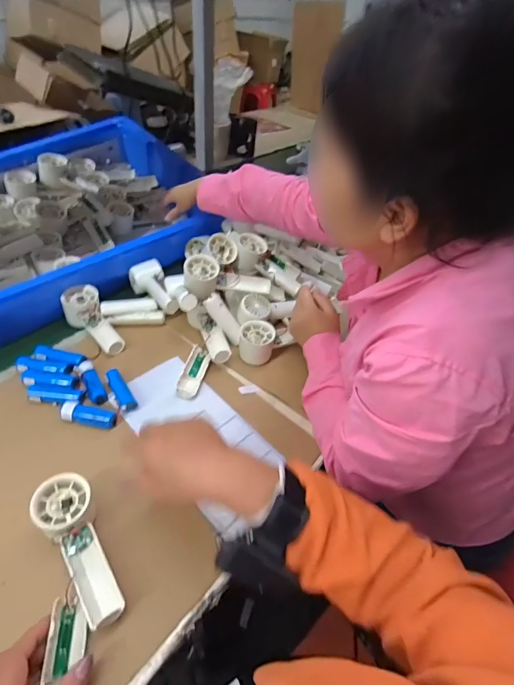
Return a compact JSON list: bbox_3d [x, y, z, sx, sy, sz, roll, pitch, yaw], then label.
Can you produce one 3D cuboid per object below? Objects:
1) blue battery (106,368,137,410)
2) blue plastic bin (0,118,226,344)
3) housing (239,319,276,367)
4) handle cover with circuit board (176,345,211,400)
[{"bbox_3d":[-0.199,0.069,0.563,0.023,0.014,0.072,-22,51,-27],"label":"blue battery"},{"bbox_3d":[-0.399,-0.250,0.773,0.398,0.139,0.632,33,49,24],"label":"blue plastic bin"},{"bbox_3d":[-0.001,-0.001,0.644,0.056,0.052,0.053,4,44,-4],"label":"housing"},{"bbox_3d":[-0.098,0.044,0.602,0.032,0.016,0.101,11,44,3],"label":"handle cover with circuit board"}]

